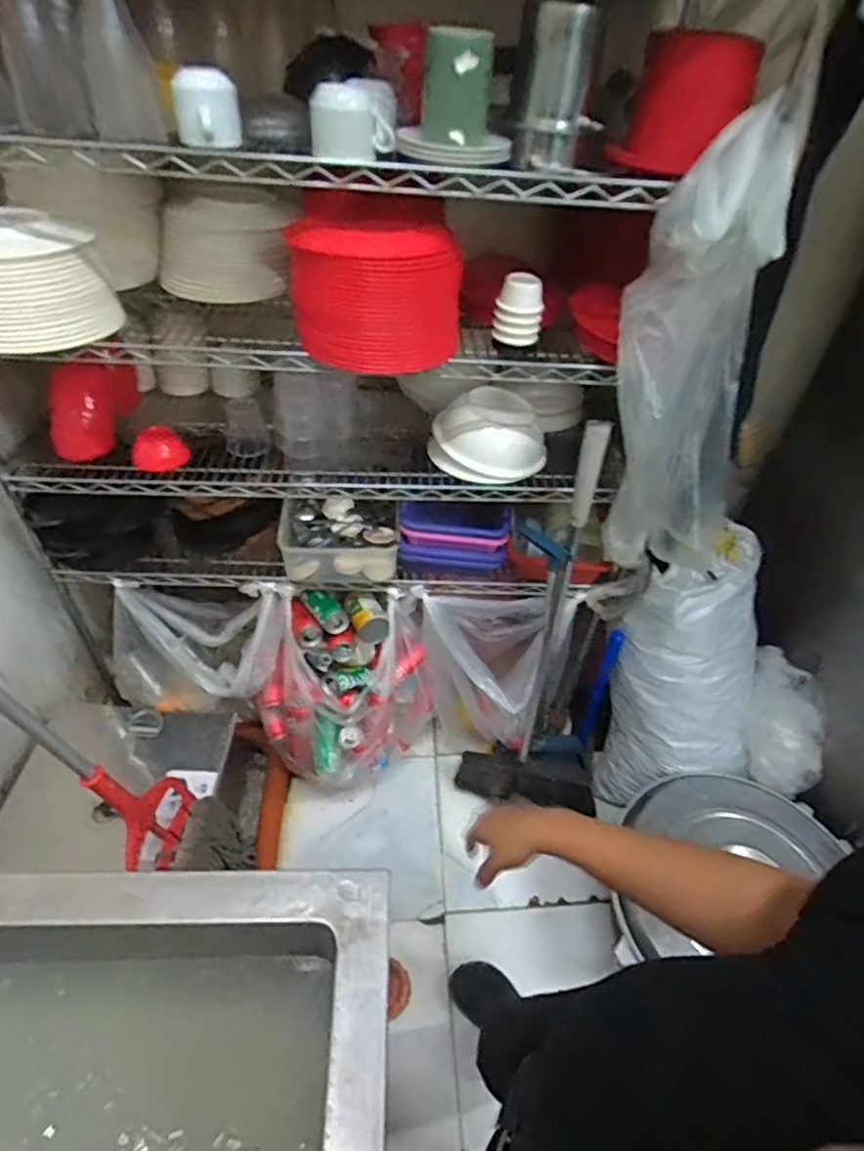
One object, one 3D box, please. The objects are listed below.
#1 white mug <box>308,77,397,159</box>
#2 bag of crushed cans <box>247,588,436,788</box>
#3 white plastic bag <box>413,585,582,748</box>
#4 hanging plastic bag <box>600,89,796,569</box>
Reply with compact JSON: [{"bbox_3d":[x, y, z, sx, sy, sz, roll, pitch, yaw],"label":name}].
[{"bbox_3d":[-0.102,-0.596,0.778,0.108,0.074,0.101,-1,43,-5],"label":"white mug"},{"bbox_3d":[-0.204,0.228,1.348,0.357,0.365,0.300,-32,54,-33],"label":"bag of crushed cans"},{"bbox_3d":[0.148,0.240,1.414,0.354,0.437,0.125,0,43,-4],"label":"white plastic bag"},{"bbox_3d":[0.376,-0.265,0.904,0.113,0.659,0.223,-23,49,-26],"label":"hanging plastic bag"}]

